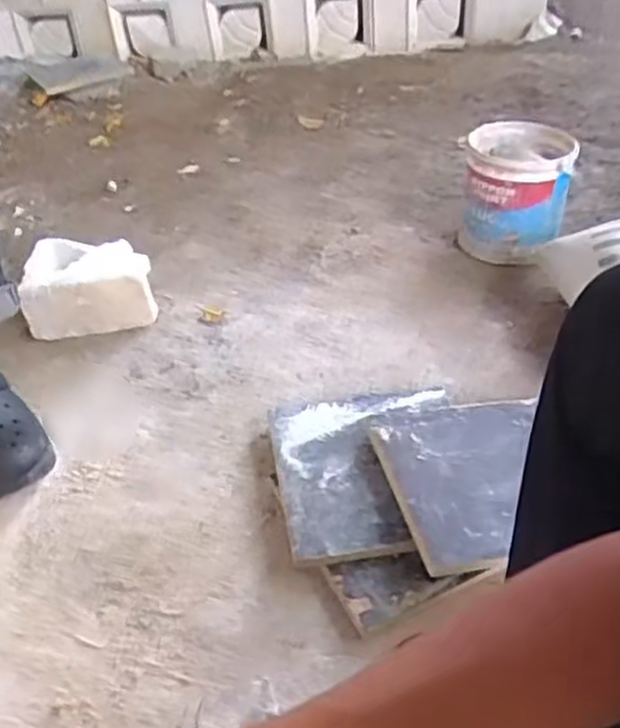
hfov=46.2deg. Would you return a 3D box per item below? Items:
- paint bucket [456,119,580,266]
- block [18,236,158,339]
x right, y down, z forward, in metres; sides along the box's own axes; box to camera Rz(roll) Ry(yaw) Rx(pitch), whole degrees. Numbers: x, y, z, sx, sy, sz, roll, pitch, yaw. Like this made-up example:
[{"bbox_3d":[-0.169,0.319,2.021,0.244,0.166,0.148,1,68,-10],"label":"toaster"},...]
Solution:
[{"bbox_3d":[0.359,-0.301,1.293,0.182,0.182,0.183,3,43,6],"label":"paint bucket"},{"bbox_3d":[-0.364,-0.132,1.207,0.201,0.100,0.157,-9,43,-8],"label":"block"}]

